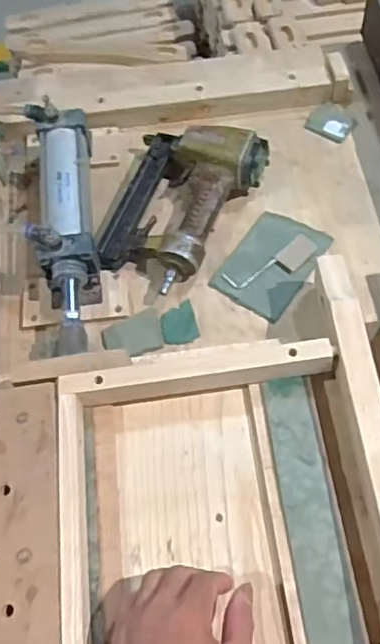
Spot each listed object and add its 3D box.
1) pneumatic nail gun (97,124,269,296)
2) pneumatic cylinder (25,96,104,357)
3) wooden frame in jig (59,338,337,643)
[{"bbox_3d":[-0.022,-0.154,0.723,0.152,0.056,0.225,27,66,14],"label":"pneumatic nail gun"},{"bbox_3d":[-0.144,-0.110,0.692,0.066,0.084,0.322,-7,63,-3],"label":"pneumatic cylinder"},{"bbox_3d":[0.020,0.165,0.536,0.266,0.042,0.296,-5,63,-2],"label":"wooden frame in jig"}]

